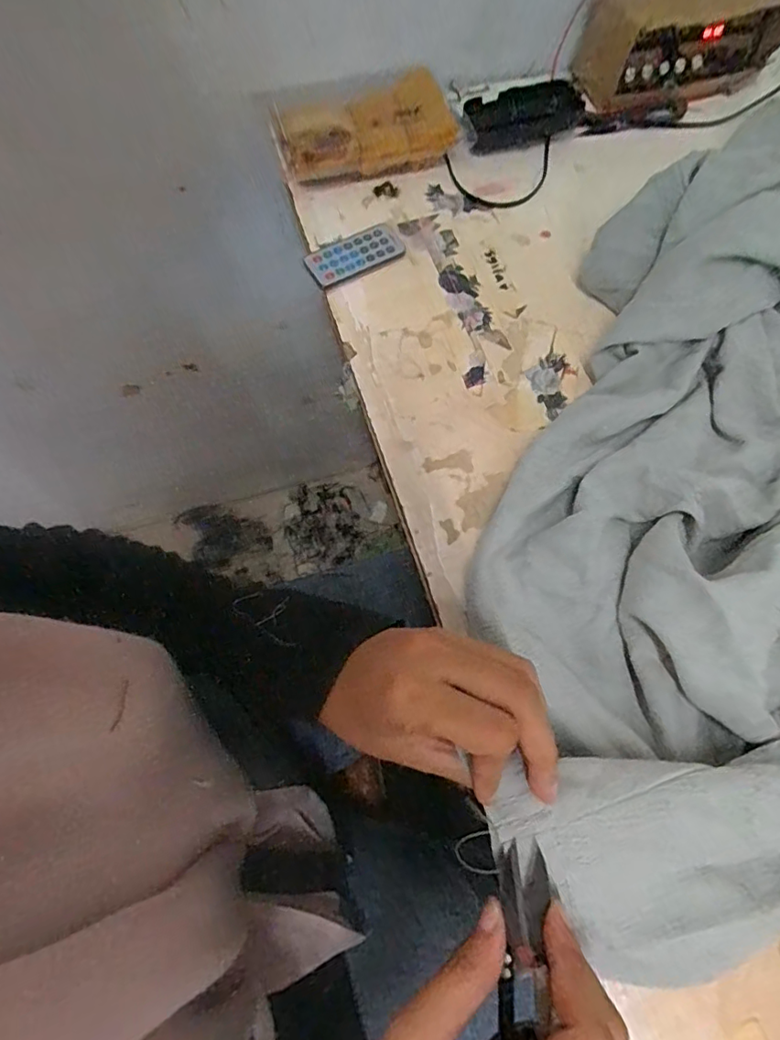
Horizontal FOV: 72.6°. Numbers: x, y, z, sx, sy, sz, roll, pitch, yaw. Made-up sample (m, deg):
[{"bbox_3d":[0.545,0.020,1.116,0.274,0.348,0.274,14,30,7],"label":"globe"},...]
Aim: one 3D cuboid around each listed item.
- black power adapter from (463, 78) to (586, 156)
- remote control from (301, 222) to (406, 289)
[{"bbox_3d":[0.129,-0.388,0.516,0.120,0.028,0.053,-21,70,-7],"label":"black power adapter"},{"bbox_3d":[-0.029,-0.228,0.455,0.085,0.009,0.038,-26,71,-9],"label":"remote control"}]

